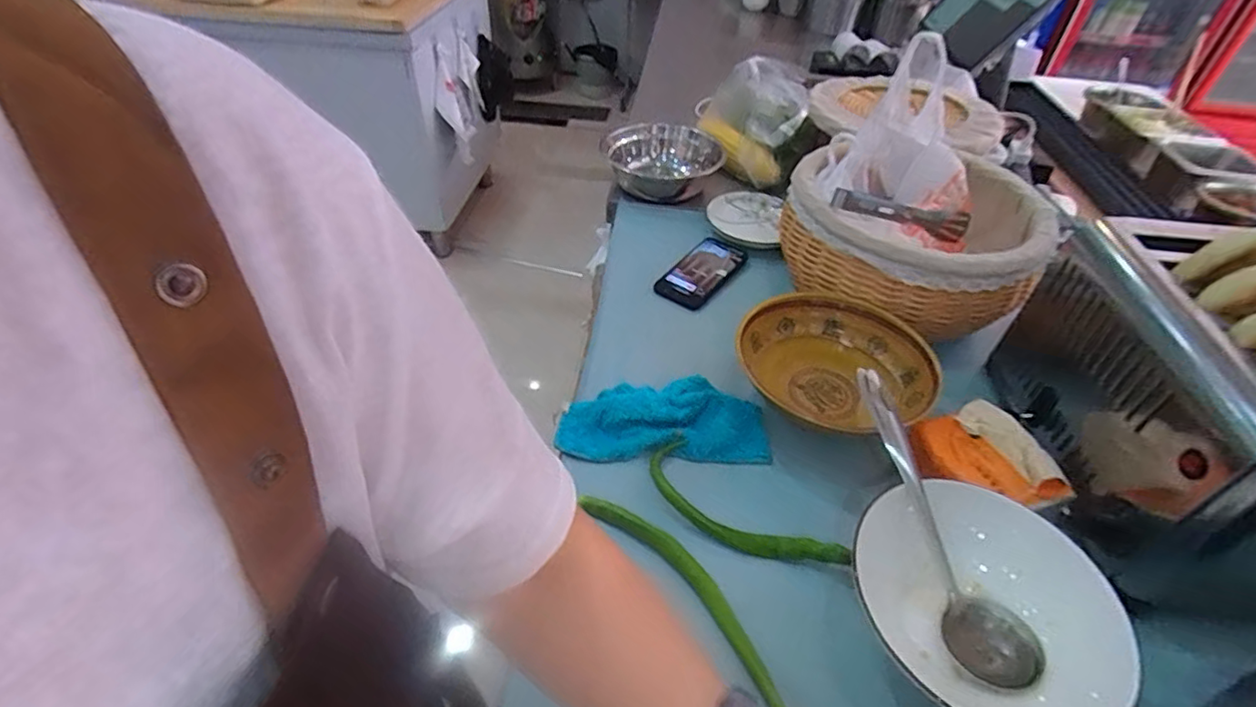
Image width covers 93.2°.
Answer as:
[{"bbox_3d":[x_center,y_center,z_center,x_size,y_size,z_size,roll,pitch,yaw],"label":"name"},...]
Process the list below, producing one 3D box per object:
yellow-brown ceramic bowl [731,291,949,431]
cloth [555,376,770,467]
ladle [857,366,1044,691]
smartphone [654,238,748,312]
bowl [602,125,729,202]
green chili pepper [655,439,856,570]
[{"bbox_3d":[0.233,0.013,0.670,0.205,0.063,0.174,28,49,24],"label":"yellow-brown ceramic bowl"},{"bbox_3d":[0.037,0.065,0.640,0.221,0.039,0.102,1,44,-3],"label":"cloth"},{"bbox_3d":[0.260,0.140,0.517,0.063,0.054,0.268,-13,70,-17],"label":"ladle"},{"bbox_3d":[0.106,-0.120,0.847,0.075,0.009,0.147,28,49,24],"label":"smartphone"},{"bbox_3d":[0.059,-0.341,1.049,0.202,0.072,0.202,2,44,-2],"label":"bowl"},{"bbox_3d":[0.101,0.153,0.562,0.199,0.021,0.069,34,52,28],"label":"green chili pepper"}]

